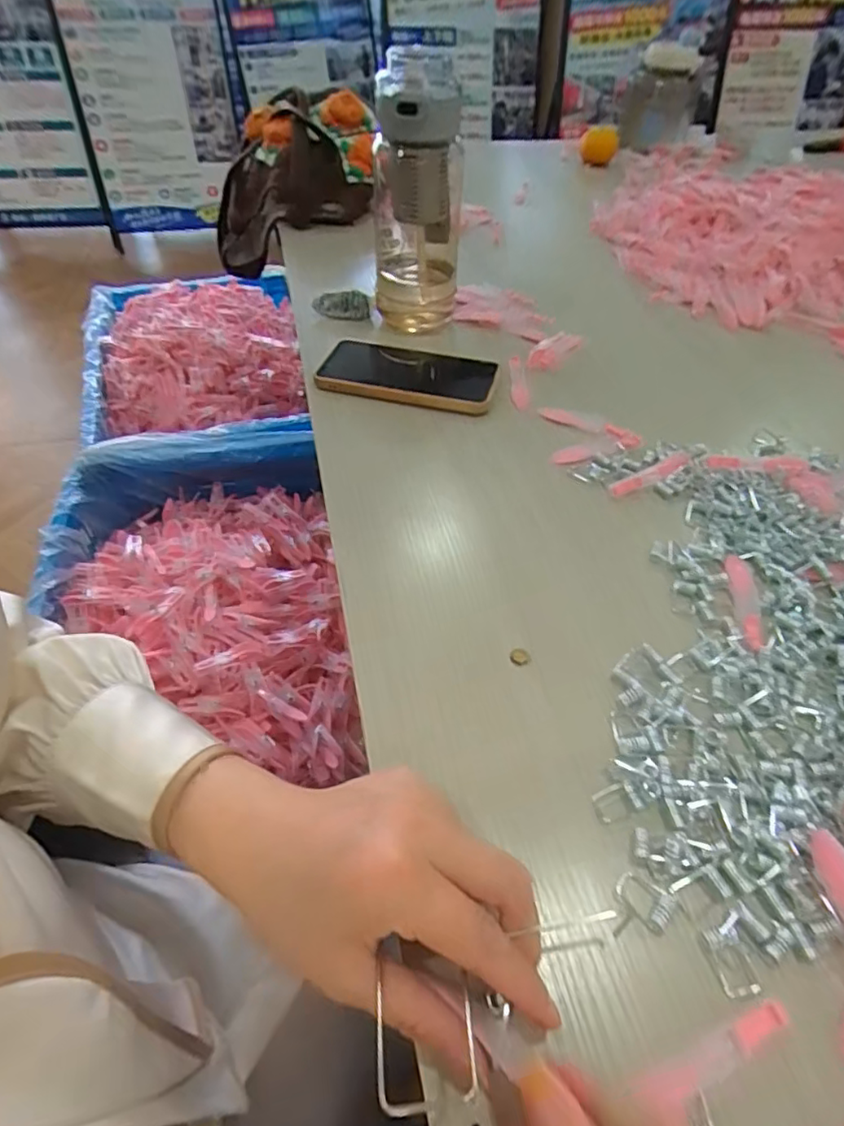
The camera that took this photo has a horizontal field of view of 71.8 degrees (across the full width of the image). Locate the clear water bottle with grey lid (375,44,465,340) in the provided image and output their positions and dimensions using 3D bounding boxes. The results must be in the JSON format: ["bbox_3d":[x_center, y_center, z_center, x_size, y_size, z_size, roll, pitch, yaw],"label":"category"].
[{"bbox_3d":[-0.004,-0.312,0.514,0.078,0.198,0.061,1,49,1],"label":"clear water bottle with grey lid"}]

